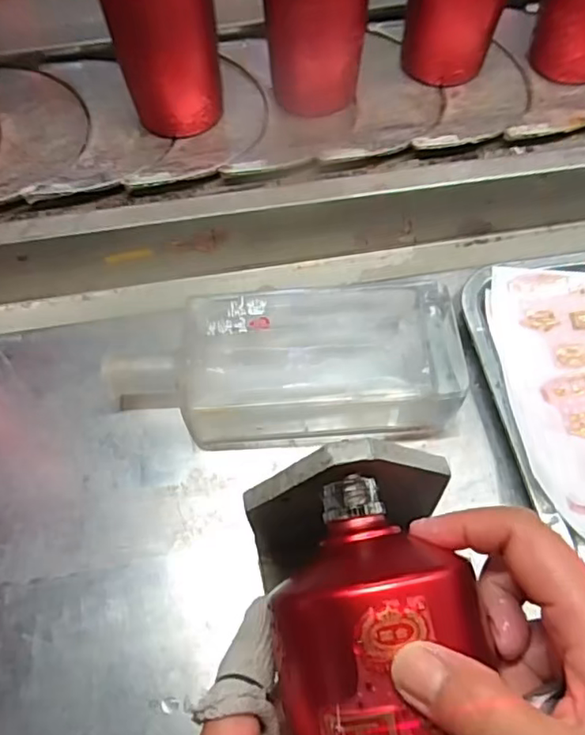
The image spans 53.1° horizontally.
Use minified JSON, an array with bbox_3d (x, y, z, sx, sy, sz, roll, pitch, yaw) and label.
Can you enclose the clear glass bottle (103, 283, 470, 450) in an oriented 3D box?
[{"bbox_3d":[-0.005,0.001,0.382,0.225,0.047,0.102,-5,64,0],"label":"clear glass bottle"}]

